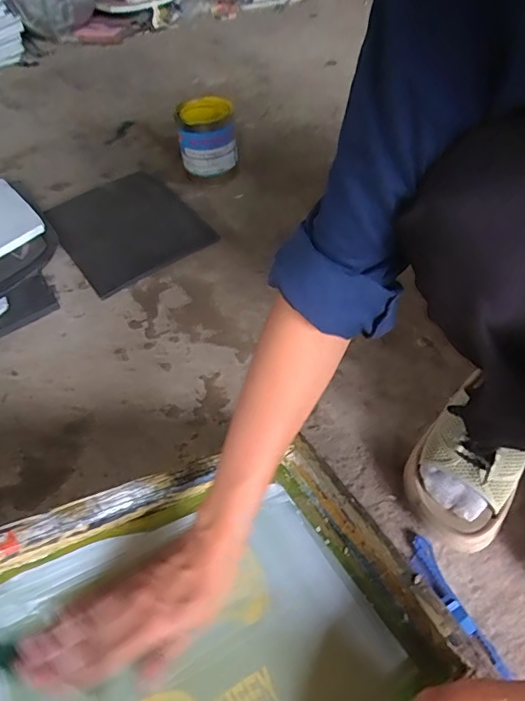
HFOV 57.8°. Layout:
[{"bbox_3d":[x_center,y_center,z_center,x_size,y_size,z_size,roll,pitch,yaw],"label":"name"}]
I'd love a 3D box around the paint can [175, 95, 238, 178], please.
[{"bbox_3d":[-0.110,-0.416,0.953,0.113,0.129,0.110,-16,52,-8],"label":"paint can"}]

